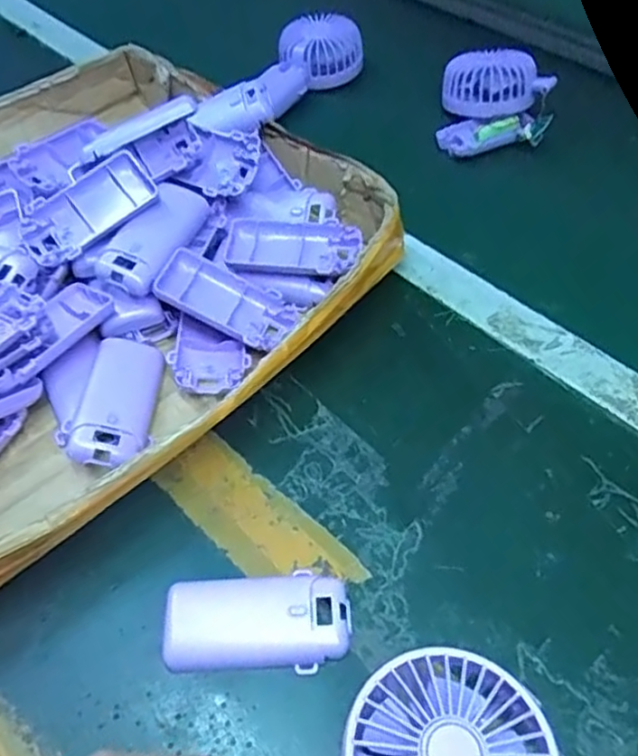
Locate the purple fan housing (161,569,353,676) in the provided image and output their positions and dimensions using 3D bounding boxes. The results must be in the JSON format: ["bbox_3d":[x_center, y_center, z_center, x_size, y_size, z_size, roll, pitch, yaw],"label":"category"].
[{"bbox_3d":[-0.032,0.124,0.338,0.095,0.016,0.046,-2,51,-2],"label":"purple fan housing"}]

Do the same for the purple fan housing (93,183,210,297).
[{"bbox_3d":[-0.113,-0.099,0.451,0.044,0.026,0.087,15,53,11],"label":"purple fan housing"}]

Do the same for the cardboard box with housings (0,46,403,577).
[{"bbox_3d":[-0.191,-0.087,0.468,0.392,0.085,0.404,36,59,26],"label":"cardboard box with housings"}]

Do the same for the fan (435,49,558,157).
[{"bbox_3d":[0.165,-0.258,0.616,0.098,0.051,0.098,7,51,6],"label":"fan"}]

